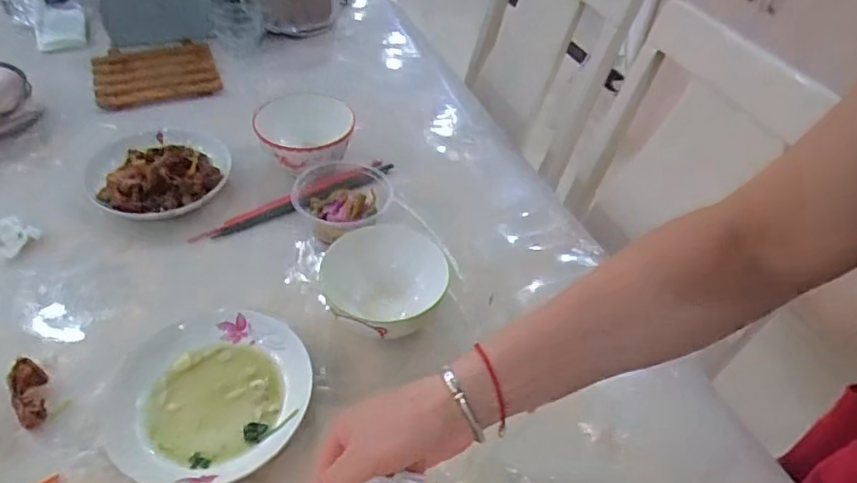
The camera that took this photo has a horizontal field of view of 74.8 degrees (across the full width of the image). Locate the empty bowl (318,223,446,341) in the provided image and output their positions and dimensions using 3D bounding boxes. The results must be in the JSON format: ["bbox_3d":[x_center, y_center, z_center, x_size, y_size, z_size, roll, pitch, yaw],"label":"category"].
[{"bbox_3d":[-0.046,0.044,0.565,0.114,0.072,0.127,-8,48,-13],"label":"empty bowl"}]

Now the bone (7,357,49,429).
[{"bbox_3d":[-0.345,0.131,0.485,0.024,0.023,0.059,-20,52,-22],"label":"bone"}]

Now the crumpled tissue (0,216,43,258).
[{"bbox_3d":[-0.456,-0.012,0.608,0.055,0.020,0.045,30,51,21],"label":"crumpled tissue"}]

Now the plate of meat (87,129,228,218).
[{"bbox_3d":[-0.332,-0.093,0.689,0.159,0.036,0.170,3,47,-3],"label":"plate of meat"}]

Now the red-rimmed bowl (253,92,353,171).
[{"bbox_3d":[-0.157,-0.130,0.719,0.114,0.063,0.110,3,47,-3],"label":"red-rimmed bowl"}]

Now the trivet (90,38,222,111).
[{"bbox_3d":[-0.425,-0.265,0.875,0.175,0.011,0.171,-17,50,-20],"label":"trivet"}]

